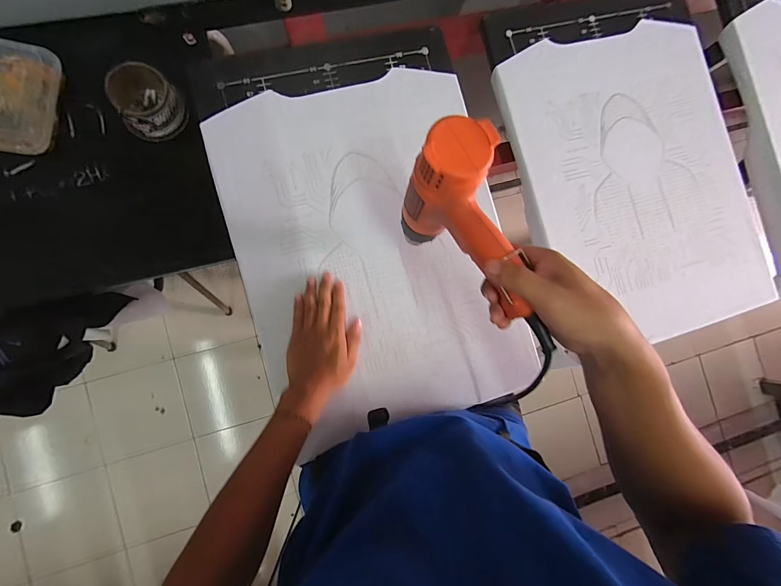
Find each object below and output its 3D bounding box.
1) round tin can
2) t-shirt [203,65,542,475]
[{"bbox_3d":[-0.394,-0.307,0.552,0.108,0.062,0.098,43,82,-4],"label":"round tin can"},{"bbox_3d":[-0.013,-0.063,0.521,0.394,0.014,0.513,-17,89,-9],"label":"t-shirt"}]

